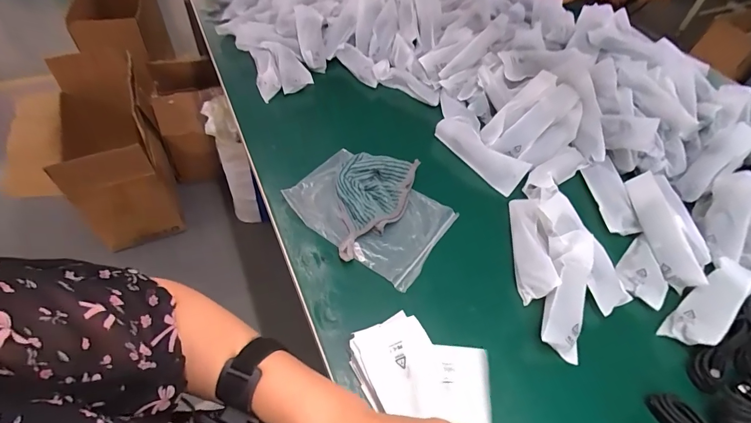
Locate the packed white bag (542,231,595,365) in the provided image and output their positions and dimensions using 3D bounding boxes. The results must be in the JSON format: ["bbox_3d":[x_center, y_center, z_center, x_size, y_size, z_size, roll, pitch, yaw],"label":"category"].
[{"bbox_3d":[0.222,0.090,0.454,0.046,0.029,0.147,18,63,9],"label":"packed white bag"}]

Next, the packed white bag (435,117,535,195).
[{"bbox_3d":[0.167,-0.092,0.622,0.055,0.038,0.160,-31,60,-27],"label":"packed white bag"}]

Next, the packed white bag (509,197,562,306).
[{"bbox_3d":[0.199,0.038,0.501,0.045,0.037,0.156,9,50,2],"label":"packed white bag"}]

